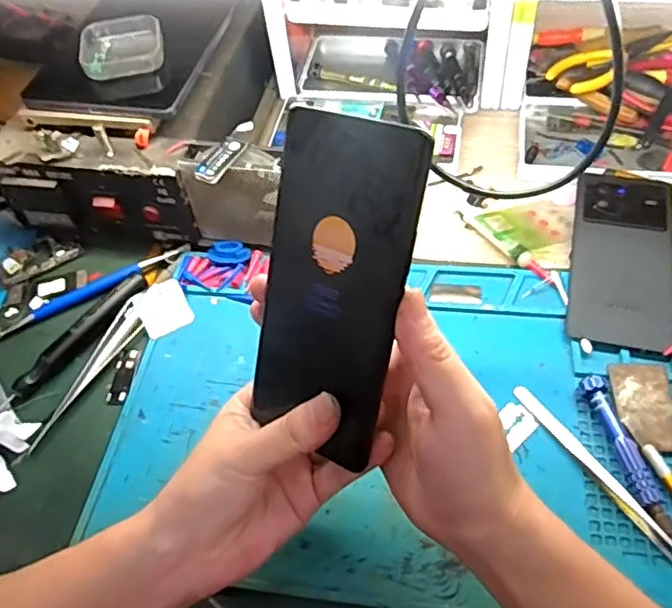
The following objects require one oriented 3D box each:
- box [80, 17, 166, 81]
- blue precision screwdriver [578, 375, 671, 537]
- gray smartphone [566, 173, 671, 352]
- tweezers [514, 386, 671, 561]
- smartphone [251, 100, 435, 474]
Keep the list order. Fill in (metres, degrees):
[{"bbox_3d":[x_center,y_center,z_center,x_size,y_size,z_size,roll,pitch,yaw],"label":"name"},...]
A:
[{"bbox_3d":[-0.173,-0.210,0.492,0.064,0.019,0.066,-14,54,-4],"label":"box"},{"bbox_3d":[0.179,0.090,0.372,0.015,0.015,0.100,-13,54,-4],"label":"blue precision screwdriver"},{"bbox_3d":[0.219,-0.038,0.461,0.072,0.013,0.161,11,56,13],"label":"gray smartphone"},{"bbox_3d":[0.161,0.102,0.371,0.011,0.008,0.139,-29,56,-15],"label":"tweezers"},{"bbox_3d":[-0.003,-0.007,0.285,0.072,0.159,0.004,21,22,26],"label":"smartphone"}]

